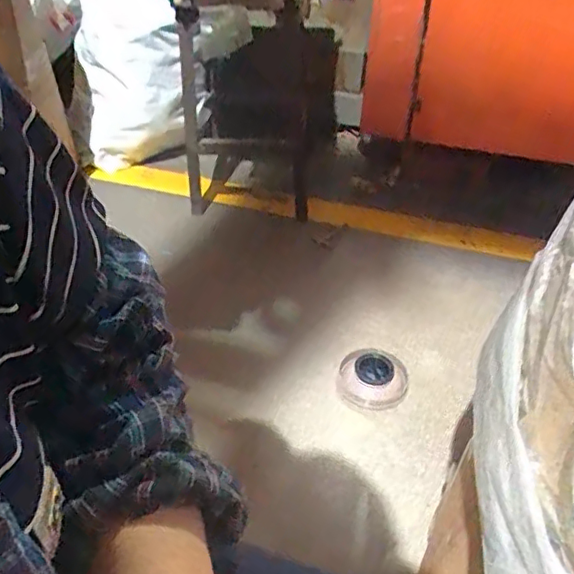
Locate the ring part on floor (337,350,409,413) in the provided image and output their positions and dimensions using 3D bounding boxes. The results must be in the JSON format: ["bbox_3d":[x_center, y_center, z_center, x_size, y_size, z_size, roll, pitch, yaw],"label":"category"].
[{"bbox_3d":[0.154,0.166,1.023,0.116,0.053,0.113,1,40,-1],"label":"ring part on floor"}]

